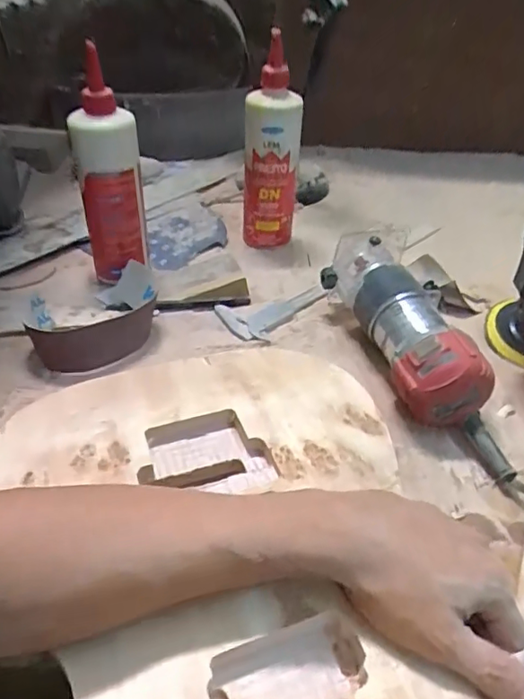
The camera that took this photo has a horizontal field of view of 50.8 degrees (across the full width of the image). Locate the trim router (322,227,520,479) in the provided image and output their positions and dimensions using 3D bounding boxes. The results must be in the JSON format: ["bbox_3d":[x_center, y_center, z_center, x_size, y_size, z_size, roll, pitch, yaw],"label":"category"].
[{"bbox_3d":[0.148,-0.009,0.526,0.095,0.086,0.286,-10,42,-17],"label":"trim router"}]

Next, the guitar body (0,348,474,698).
[{"bbox_3d":[-0.011,0.137,0.337,0.277,0.042,0.389,-10,38,-13],"label":"guitar body"}]

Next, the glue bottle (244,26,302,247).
[{"bbox_3d":[0.011,-0.234,0.680,0.068,0.216,0.082,4,40,-1],"label":"glue bottle"}]

